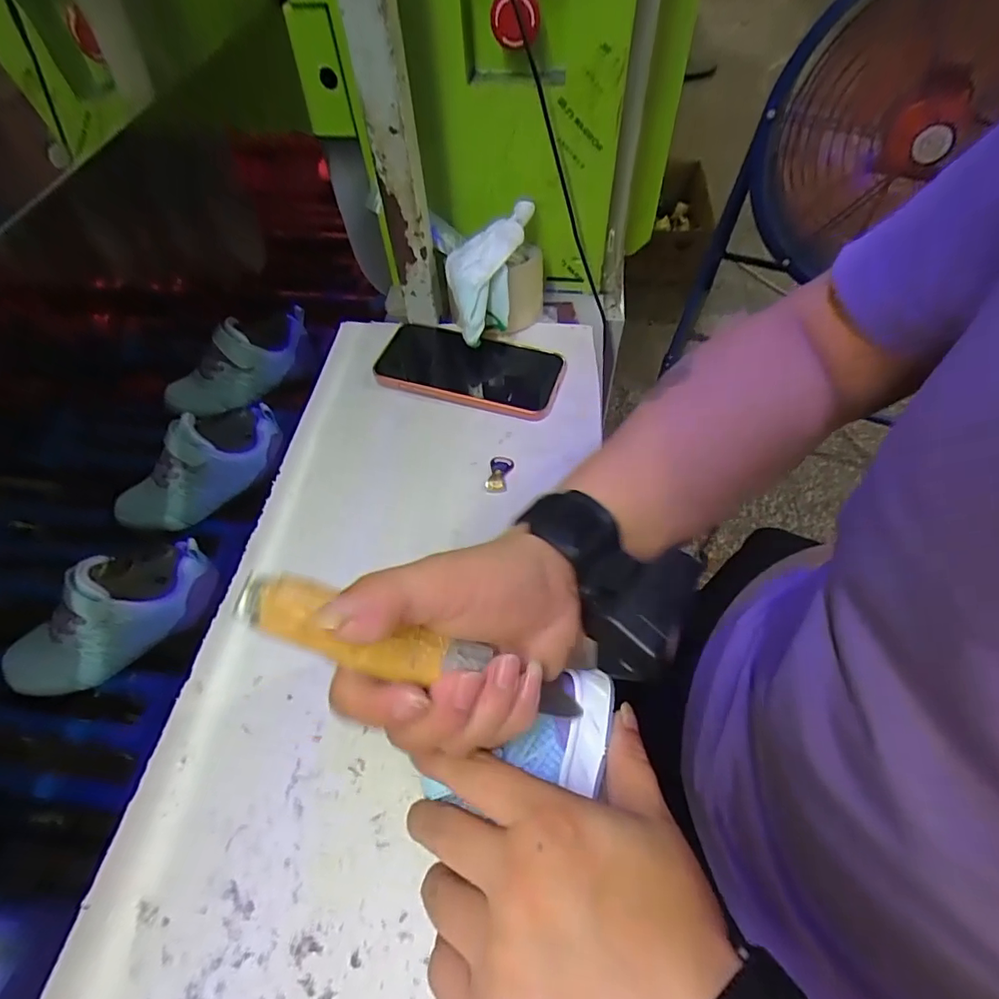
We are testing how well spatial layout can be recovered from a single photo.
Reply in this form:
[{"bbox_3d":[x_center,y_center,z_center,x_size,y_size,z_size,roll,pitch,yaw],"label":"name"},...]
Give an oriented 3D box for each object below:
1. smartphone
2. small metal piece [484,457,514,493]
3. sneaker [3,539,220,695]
[{"bbox_3d":[-0.028,-0.122,0.481,0.167,0.018,0.087,13,58,12],"label":"smartphone"},{"bbox_3d":[-0.001,-0.021,0.416,0.018,0.009,0.036,12,57,11],"label":"small metal piece"},{"bbox_3d":[-0.293,0.090,0.398,0.154,0.079,0.062,-36,61,-20],"label":"sneaker"}]

